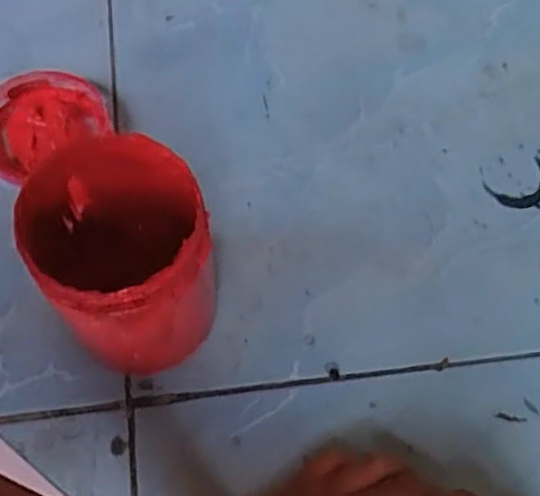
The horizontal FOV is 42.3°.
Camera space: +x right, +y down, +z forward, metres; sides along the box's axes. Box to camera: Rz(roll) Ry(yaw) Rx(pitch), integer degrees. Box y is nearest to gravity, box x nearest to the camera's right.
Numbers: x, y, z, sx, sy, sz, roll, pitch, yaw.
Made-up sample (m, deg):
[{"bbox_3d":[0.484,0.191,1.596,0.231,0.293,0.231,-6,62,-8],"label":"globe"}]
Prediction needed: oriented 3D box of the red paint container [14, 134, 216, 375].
[{"bbox_3d":[-0.078,0.012,0.381,0.089,0.132,0.092,-22,68,-12],"label":"red paint container"}]

